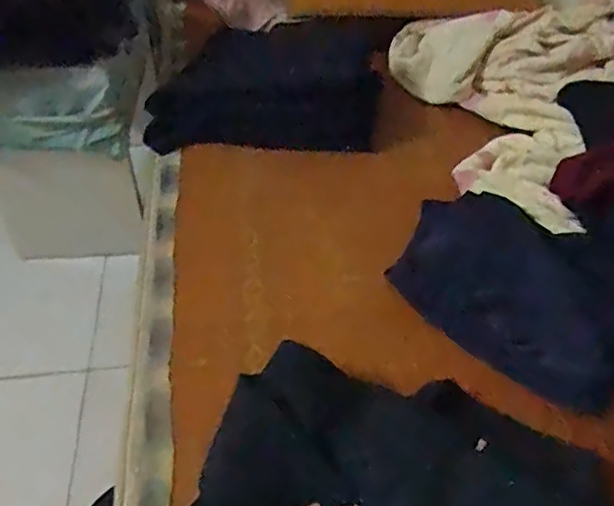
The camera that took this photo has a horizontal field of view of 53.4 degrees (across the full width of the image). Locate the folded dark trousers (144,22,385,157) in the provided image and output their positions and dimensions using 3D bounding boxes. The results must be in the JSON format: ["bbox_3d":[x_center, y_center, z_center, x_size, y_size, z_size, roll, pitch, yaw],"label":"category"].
[{"bbox_3d":[-0.072,-0.324,1.206,0.466,0.162,0.265,-9,45,-10],"label":"folded dark trousers"}]

